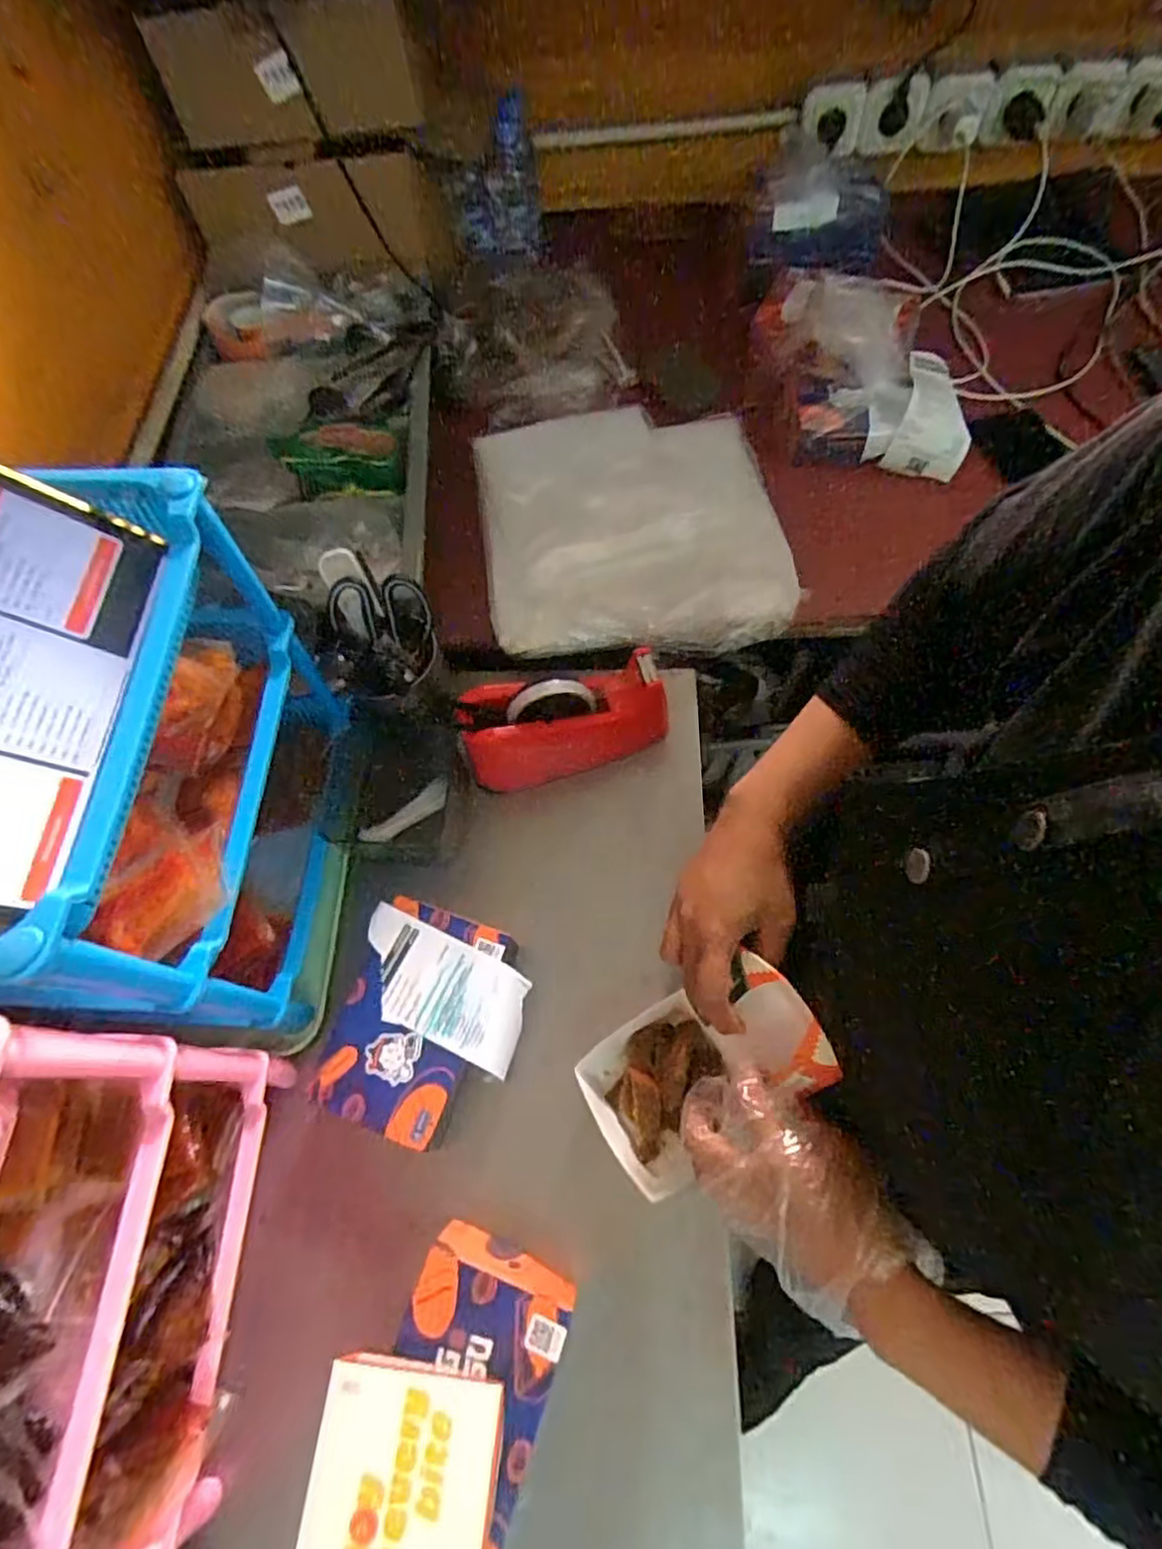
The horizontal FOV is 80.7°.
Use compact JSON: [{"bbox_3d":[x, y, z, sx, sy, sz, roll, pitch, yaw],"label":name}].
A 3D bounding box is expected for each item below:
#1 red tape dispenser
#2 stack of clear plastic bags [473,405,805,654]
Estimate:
[{"bbox_3d":[-0.016,-0.051,0.663,0.195,0.094,0.069,-16,65,-4],"label":"red tape dispenser"},{"bbox_3d":[0.058,-0.283,0.769,0.331,0.037,0.333,-8,65,-1],"label":"stack of clear plastic bags"}]

